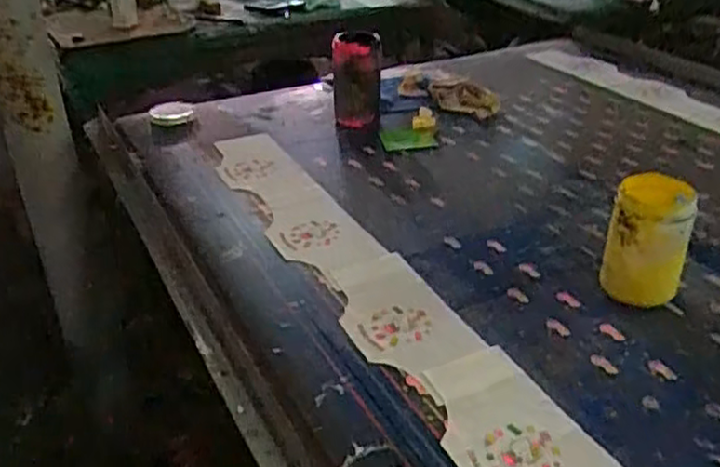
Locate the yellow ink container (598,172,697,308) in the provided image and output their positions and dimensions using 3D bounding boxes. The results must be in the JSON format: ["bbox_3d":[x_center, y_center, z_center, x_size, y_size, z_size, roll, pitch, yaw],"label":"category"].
[{"bbox_3d":[0.359,0.018,0.885,0.093,0.154,0.082,15,34,23],"label":"yellow ink container"}]

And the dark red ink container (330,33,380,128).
[{"bbox_3d":[-0.009,-0.313,1.425,0.094,0.167,0.096,0,32,-1],"label":"dark red ink container"}]

